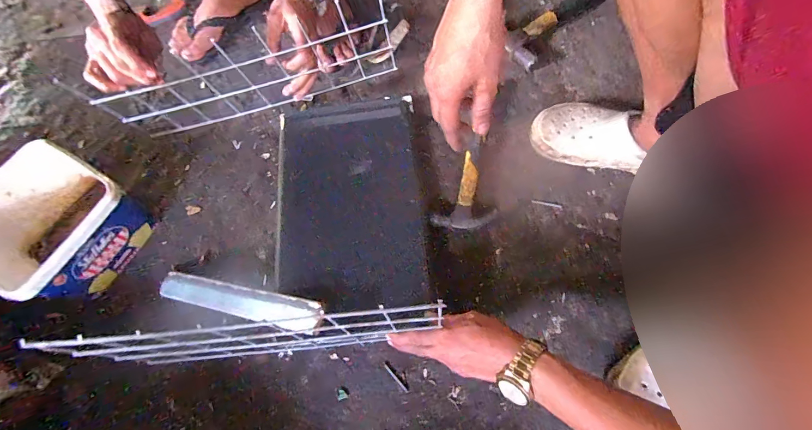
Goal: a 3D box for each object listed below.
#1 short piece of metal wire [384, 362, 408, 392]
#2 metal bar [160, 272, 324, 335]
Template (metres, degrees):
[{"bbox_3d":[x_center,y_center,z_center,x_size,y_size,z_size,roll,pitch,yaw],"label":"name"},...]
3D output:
[{"bbox_3d":[-0.013,0.217,0.486,0.007,0.004,0.047,-41,56,-13],"label":"short piece of metal wire"},{"bbox_3d":[-0.242,0.121,0.513,0.280,0.013,0.042,6,68,18],"label":"metal bar"}]

